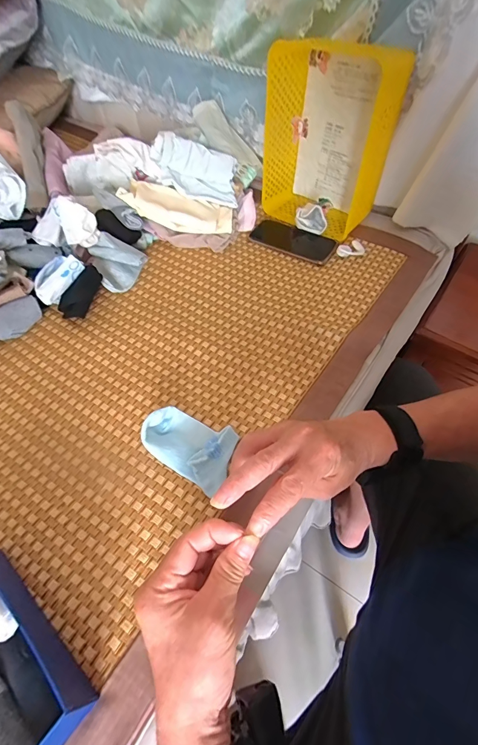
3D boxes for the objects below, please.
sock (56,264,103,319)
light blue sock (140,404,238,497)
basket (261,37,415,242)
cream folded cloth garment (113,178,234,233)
[{"bbox_3d":[-0.267,-0.133,0.577,0.050,0.025,0.097,16,70,12],"label":"sock"},{"bbox_3d":[-0.058,0.086,0.428,0.115,0.029,0.078,28,61,19],"label":"light blue sock"},{"bbox_3d":[0.157,-0.421,0.636,0.129,0.263,0.203,-33,61,-20],"label":"basket"},{"bbox_3d":[-0.118,-0.320,0.681,0.209,0.043,0.071,13,55,-10],"label":"cream folded cloth garment"}]

